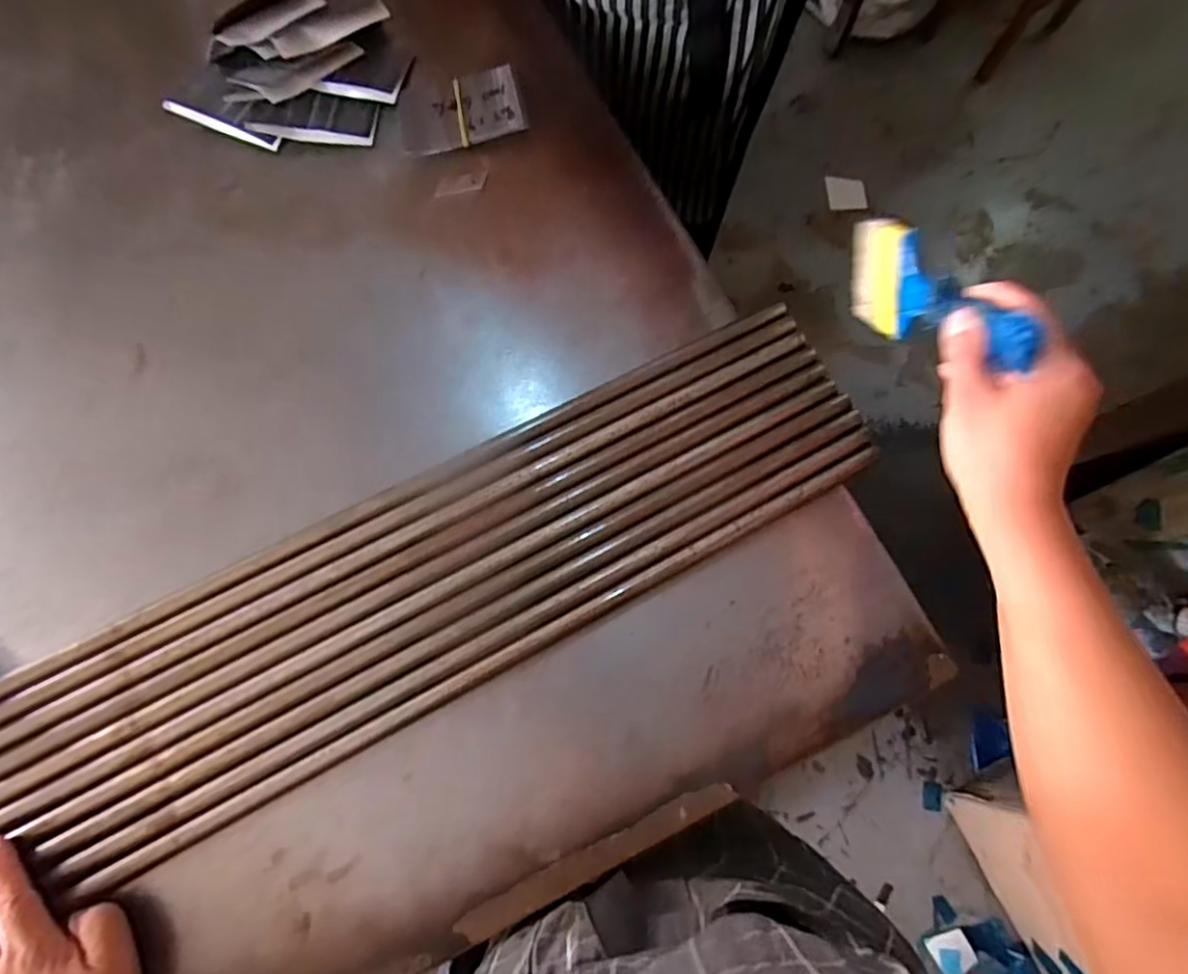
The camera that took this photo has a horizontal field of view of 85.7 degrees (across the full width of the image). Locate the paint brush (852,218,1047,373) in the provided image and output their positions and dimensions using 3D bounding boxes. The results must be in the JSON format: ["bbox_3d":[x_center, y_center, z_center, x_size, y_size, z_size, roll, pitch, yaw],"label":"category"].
[{"bbox_3d":[0.219,-0.124,0.419,0.022,0.078,0.219,-1,30,-3],"label":"paint brush"}]

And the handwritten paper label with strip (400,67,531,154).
[{"bbox_3d":[-0.121,-0.340,0.582,0.112,0.012,0.068,-18,75,-7],"label":"handwritten paper label with strip"}]

